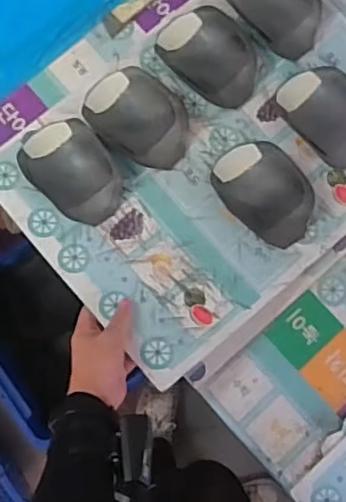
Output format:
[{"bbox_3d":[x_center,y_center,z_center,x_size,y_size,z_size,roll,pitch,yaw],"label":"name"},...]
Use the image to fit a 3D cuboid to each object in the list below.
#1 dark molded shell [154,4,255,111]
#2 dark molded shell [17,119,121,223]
[{"bbox_3d":[0.050,-0.266,0.794,0.095,0.039,0.143,-44,84,-6],"label":"dark molded shell"},{"bbox_3d":[-0.130,-0.108,0.771,0.099,0.036,0.153,-44,84,-6],"label":"dark molded shell"}]

